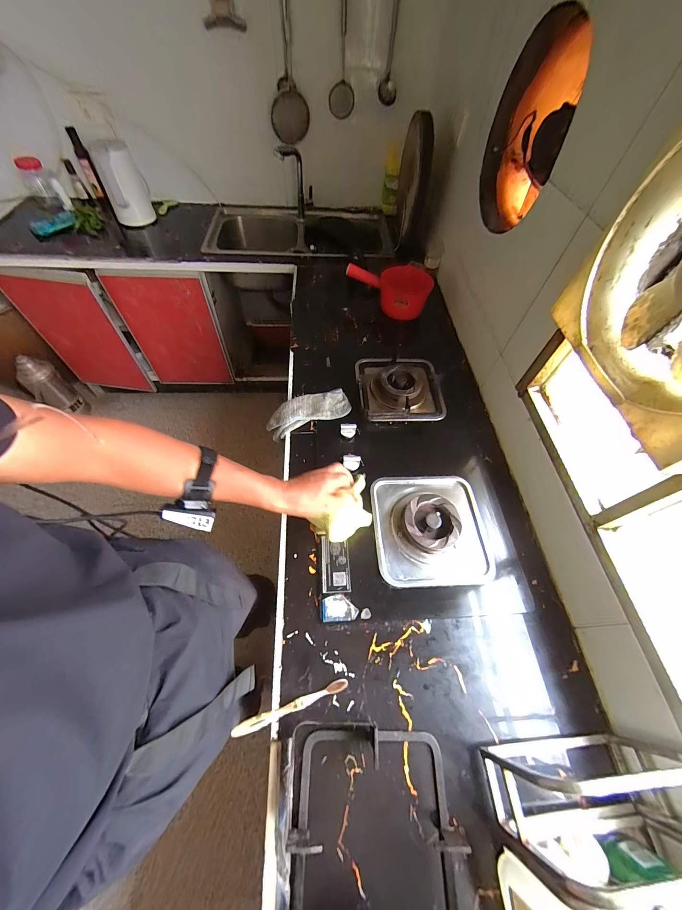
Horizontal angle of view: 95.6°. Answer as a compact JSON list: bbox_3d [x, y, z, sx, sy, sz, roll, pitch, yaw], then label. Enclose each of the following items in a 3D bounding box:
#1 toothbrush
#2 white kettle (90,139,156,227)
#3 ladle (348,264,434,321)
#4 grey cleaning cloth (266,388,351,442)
[{"bbox_3d":[-0.077,0.396,0.486,0.181,0.015,0.017,-16,61,-13],"label":"toothbrush"},{"bbox_3d":[-0.851,-1.061,1.219,0.143,0.247,0.174,-19,61,-14],"label":"white kettle"},{"bbox_3d":[0.154,-0.545,1.033,0.278,0.117,0.146,13,58,4],"label":"ladle"},{"bbox_3d":[-0.082,-0.115,0.789,0.211,0.051,0.075,-18,61,-14],"label":"grey cleaning cloth"}]

